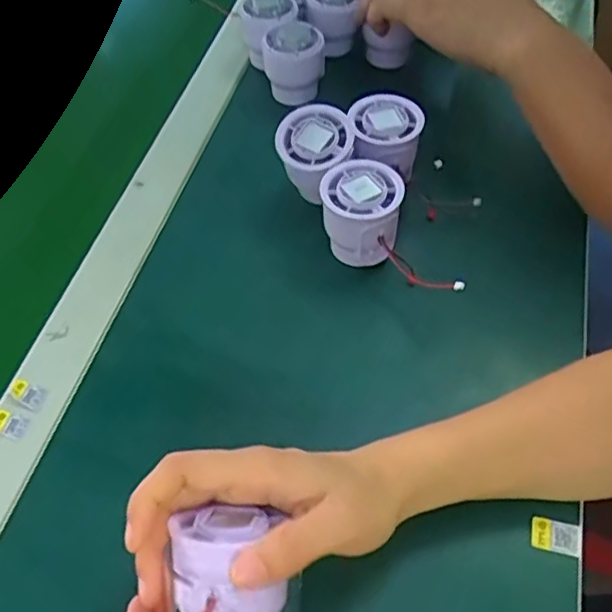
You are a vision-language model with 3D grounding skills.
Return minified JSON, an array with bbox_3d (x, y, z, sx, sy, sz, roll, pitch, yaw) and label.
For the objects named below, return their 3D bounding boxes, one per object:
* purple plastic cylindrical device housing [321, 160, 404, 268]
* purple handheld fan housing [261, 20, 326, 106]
[{"bbox_3d":[0.036,-0.058,0.432,0.050,0.061,0.045,3,54,4],"label":"purple plastic cylindrical device housing"},{"bbox_3d":[-0.009,-0.194,0.533,0.049,0.058,0.042,-1,54,1],"label":"purple handheld fan housing"}]

